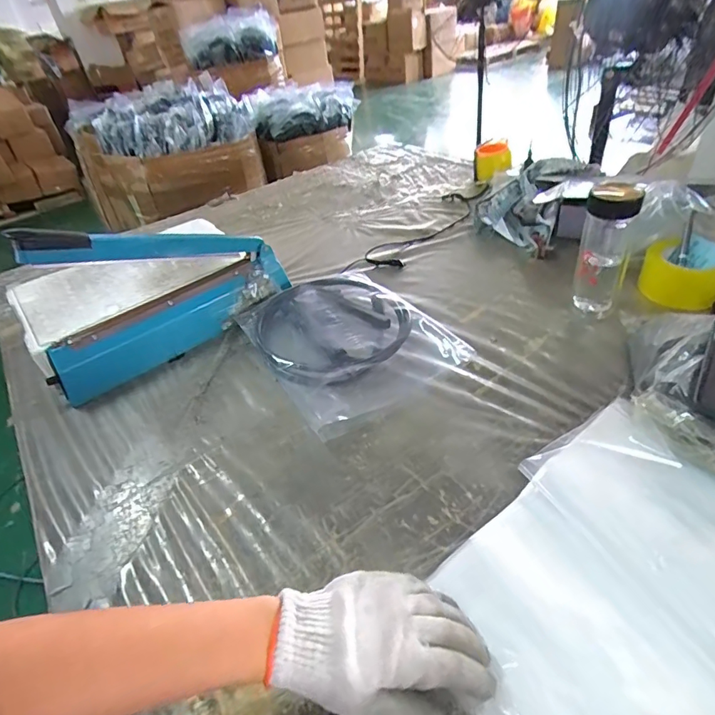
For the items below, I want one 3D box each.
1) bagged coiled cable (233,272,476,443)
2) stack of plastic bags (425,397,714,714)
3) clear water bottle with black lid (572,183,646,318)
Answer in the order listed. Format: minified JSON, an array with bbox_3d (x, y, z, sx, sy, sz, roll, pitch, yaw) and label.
[{"bbox_3d":[-0.023,-0.037,0.708,0.239,0.033,0.322,-23,40,-19],"label":"bagged coiled cable"},{"bbox_3d":[0.247,0.189,0.373,0.341,0.030,0.272,-32,44,-28],"label":"stack of plastic bags"},{"bbox_3d":[0.352,-0.145,0.662,0.066,0.187,0.057,12,41,23],"label":"clear water bottle with black lid"}]

